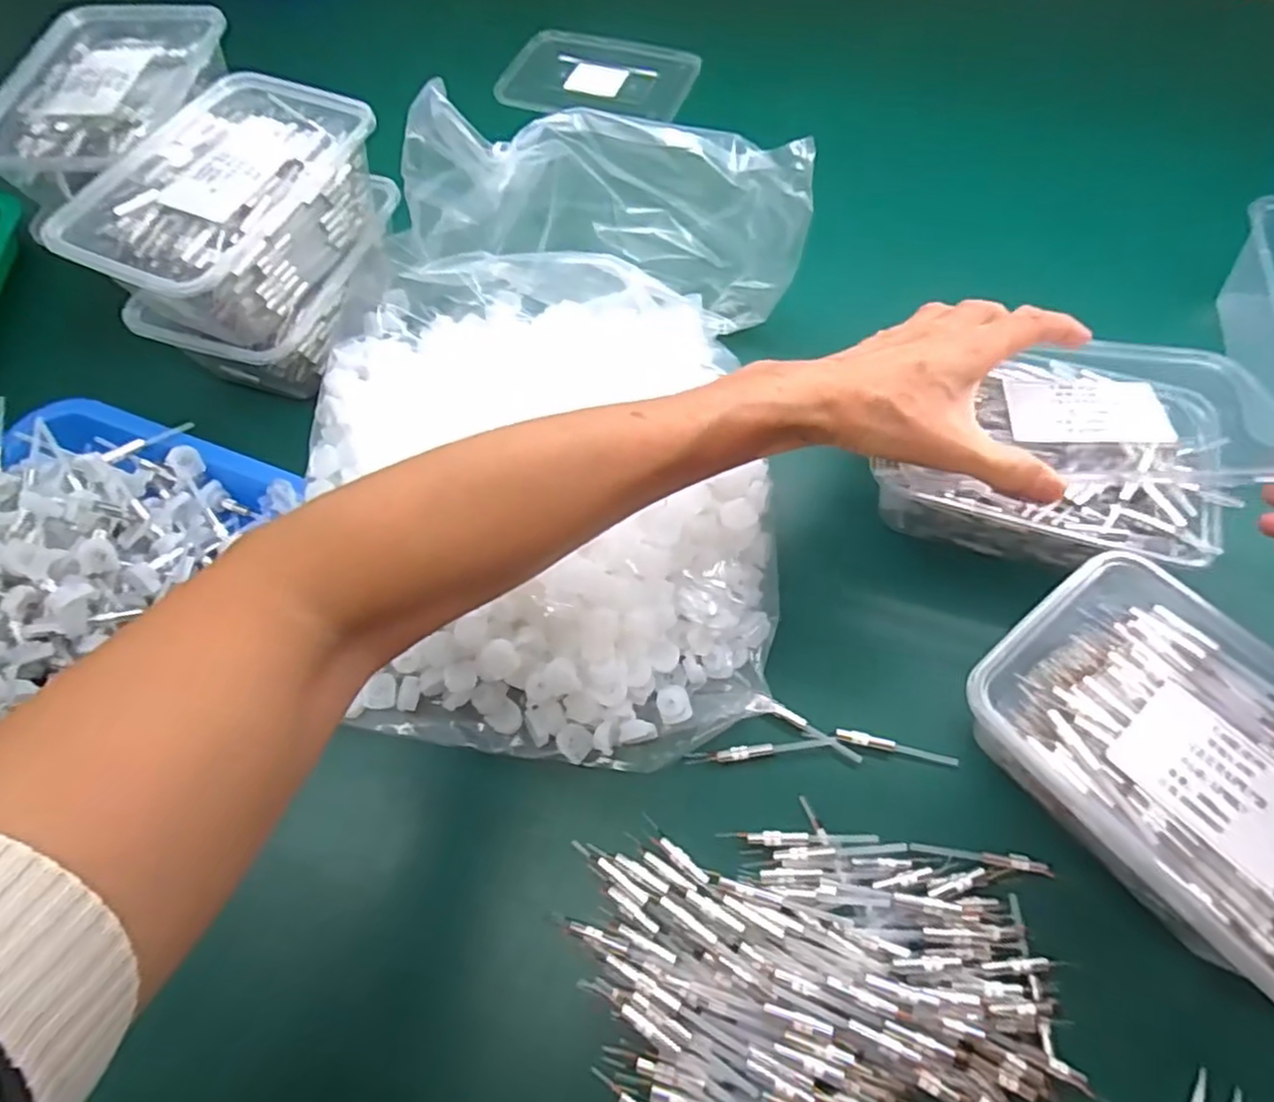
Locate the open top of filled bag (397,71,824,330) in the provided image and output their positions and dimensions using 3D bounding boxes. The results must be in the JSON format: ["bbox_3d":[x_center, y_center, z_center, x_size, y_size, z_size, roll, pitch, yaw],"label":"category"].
[{"bbox_3d":[-0.024,-0.215,0.442,0.256,0.107,0.064,10,64,7],"label":"open top of filled bag"}]

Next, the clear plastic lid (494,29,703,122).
[{"bbox_3d":[-0.036,-0.430,0.638,0.168,0.016,0.105,18,65,11],"label":"clear plastic lid"}]

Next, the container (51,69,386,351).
[{"bbox_3d":[-0.249,-0.206,0.433,0.120,0.065,0.170,25,67,14],"label":"container"}]

